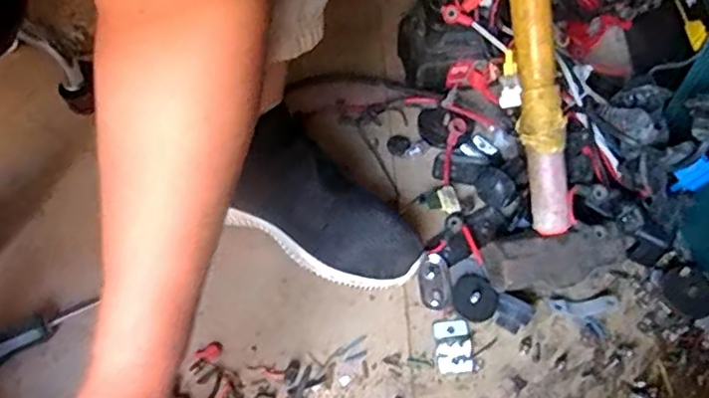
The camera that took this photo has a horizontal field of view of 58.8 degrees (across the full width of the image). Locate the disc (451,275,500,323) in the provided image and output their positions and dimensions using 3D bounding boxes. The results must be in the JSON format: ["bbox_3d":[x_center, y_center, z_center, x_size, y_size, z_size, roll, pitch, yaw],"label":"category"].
[{"bbox_3d":[0.104,0.084,0.540,0.037,0.010,0.042,-3,56,-4],"label":"disc"}]

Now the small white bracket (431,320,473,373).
[{"bbox_3d":[0.082,0.121,0.519,0.029,0.007,0.044,-3,56,-4],"label":"small white bracket"}]

